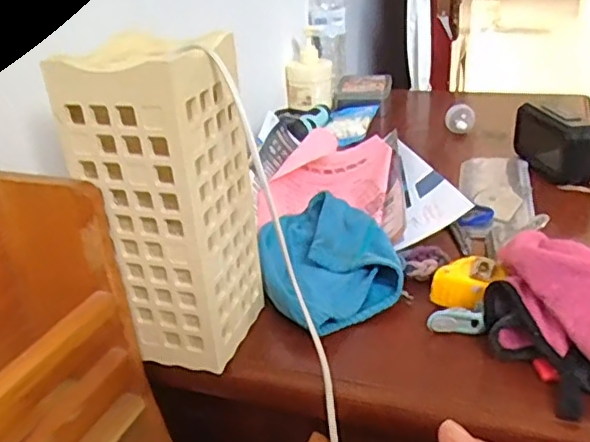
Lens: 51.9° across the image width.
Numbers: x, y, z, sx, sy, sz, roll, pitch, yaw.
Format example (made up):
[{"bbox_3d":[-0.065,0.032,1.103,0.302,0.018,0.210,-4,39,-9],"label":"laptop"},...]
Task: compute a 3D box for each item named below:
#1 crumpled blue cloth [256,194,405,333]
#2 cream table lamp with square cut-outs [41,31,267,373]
[{"bbox_3d":[0.033,0.036,0.592,0.130,0.056,0.179,-5,27,-2],"label":"crumpled blue cloth"},{"bbox_3d":[-0.097,-0.010,0.494,0.113,0.255,0.106,4,28,15],"label":"cream table lamp with square cut-outs"}]

